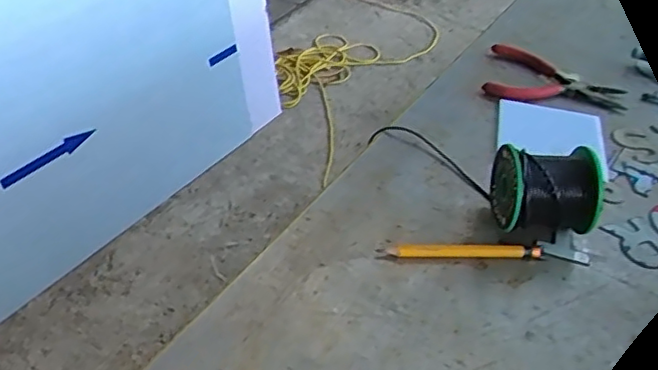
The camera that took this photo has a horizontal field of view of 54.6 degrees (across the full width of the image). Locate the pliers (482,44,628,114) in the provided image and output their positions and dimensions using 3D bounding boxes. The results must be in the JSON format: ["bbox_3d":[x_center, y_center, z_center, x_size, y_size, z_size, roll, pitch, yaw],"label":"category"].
[{"bbox_3d":[0.258,-0.122,0.733,0.146,0.016,0.121,14,41,10],"label":"pliers"}]

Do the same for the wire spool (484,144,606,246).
[{"bbox_3d":[0.179,0.003,0.532,0.086,0.066,0.072,5,41,0],"label":"wire spool"}]

